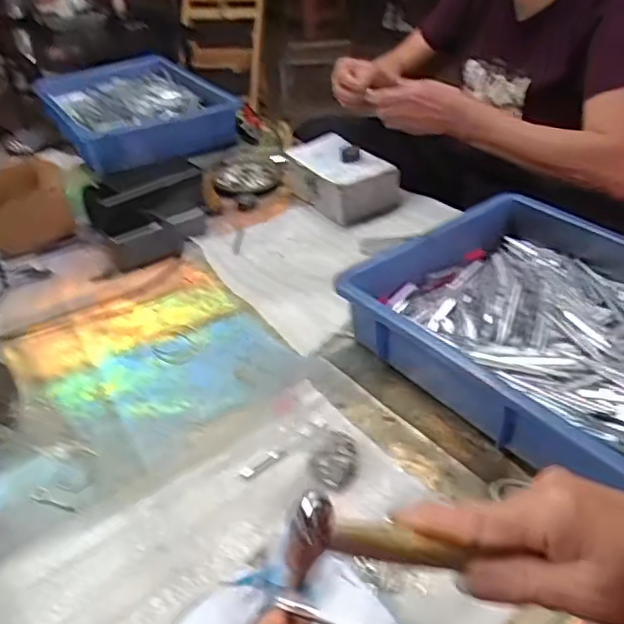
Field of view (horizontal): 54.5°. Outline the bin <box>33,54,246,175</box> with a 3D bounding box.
[{"bbox_3d":[-0.359,-0.409,1.203,0.293,0.078,0.439,-21,40,-23],"label":"bin"}]

